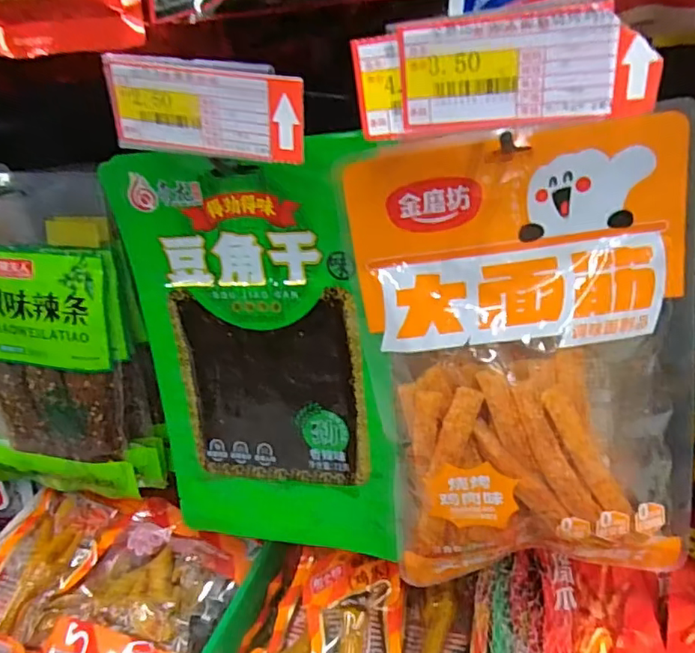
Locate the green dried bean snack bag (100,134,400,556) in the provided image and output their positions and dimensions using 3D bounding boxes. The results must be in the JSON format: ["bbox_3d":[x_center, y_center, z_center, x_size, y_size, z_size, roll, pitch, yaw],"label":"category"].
[{"bbox_3d":[-0.054,0.025,0.366,0.167,0.260,0.025,2,23,19],"label":"green dried bean snack bag"}]

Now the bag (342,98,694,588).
[{"bbox_3d":[0.099,0.026,0.310,0.169,0.245,0.032,-4,21,5],"label":"bag"}]

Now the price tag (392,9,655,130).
[{"bbox_3d":[0.066,-0.096,0.217,0.091,0.038,0.004,3,30,17],"label":"price tag"}]

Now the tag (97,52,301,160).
[{"bbox_3d":[-0.066,-0.100,0.271,0.094,0.043,0.004,10,41,9],"label":"tag"}]

